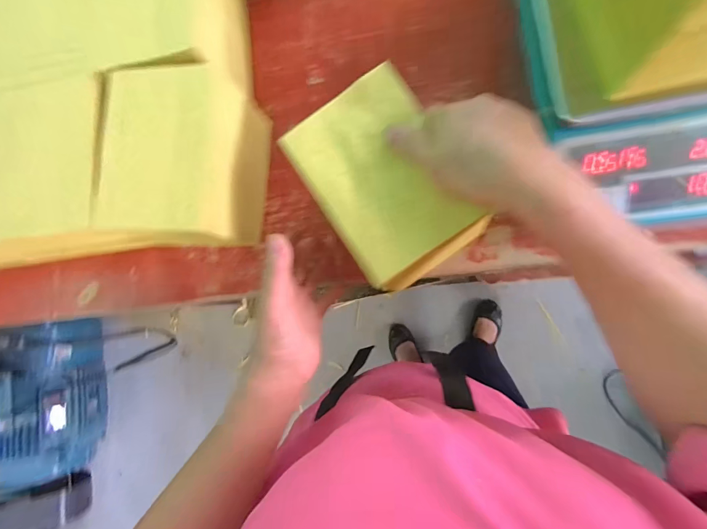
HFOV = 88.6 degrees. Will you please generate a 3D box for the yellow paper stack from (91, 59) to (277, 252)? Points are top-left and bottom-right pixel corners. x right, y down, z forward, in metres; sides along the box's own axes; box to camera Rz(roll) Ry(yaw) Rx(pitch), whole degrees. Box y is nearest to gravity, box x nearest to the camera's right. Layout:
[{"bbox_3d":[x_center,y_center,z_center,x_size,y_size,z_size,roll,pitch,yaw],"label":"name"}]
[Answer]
[{"bbox_3d":[-0.181,-0.106,0.406,0.128,0.117,0.184,1,85,9],"label":"yellow paper stack"}]

